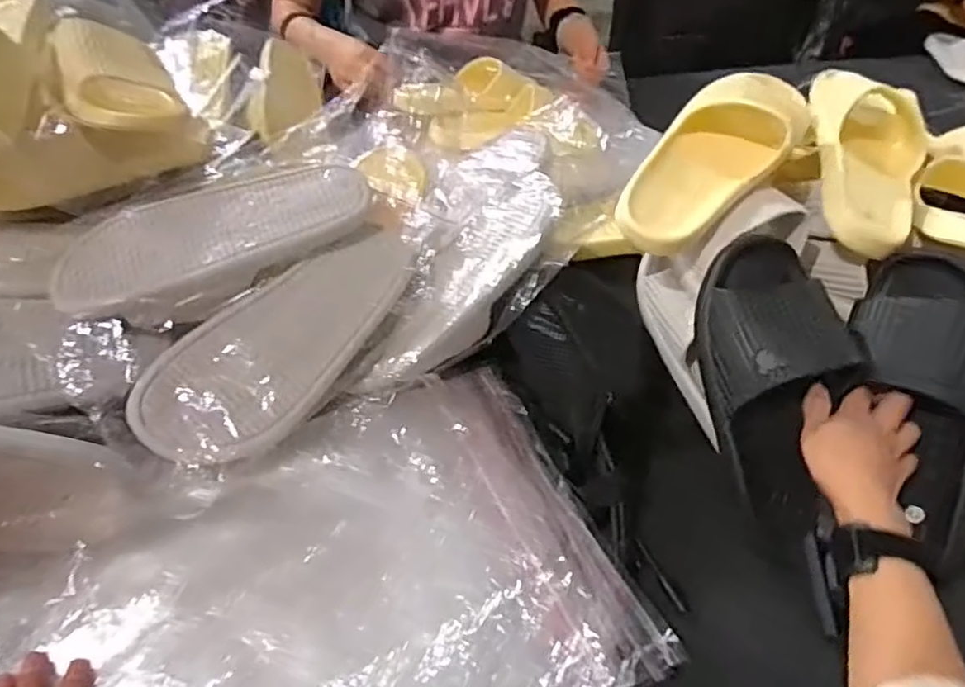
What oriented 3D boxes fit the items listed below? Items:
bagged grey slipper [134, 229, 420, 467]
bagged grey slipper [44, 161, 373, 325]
[{"bbox_3d":[-0.161,-0.001,0.538,0.111,0.066,0.264,51,59,-7],"label":"bagged grey slipper"},{"bbox_3d":[-0.220,-0.091,0.534,0.252,0.051,0.113,-26,55,-26],"label":"bagged grey slipper"}]

